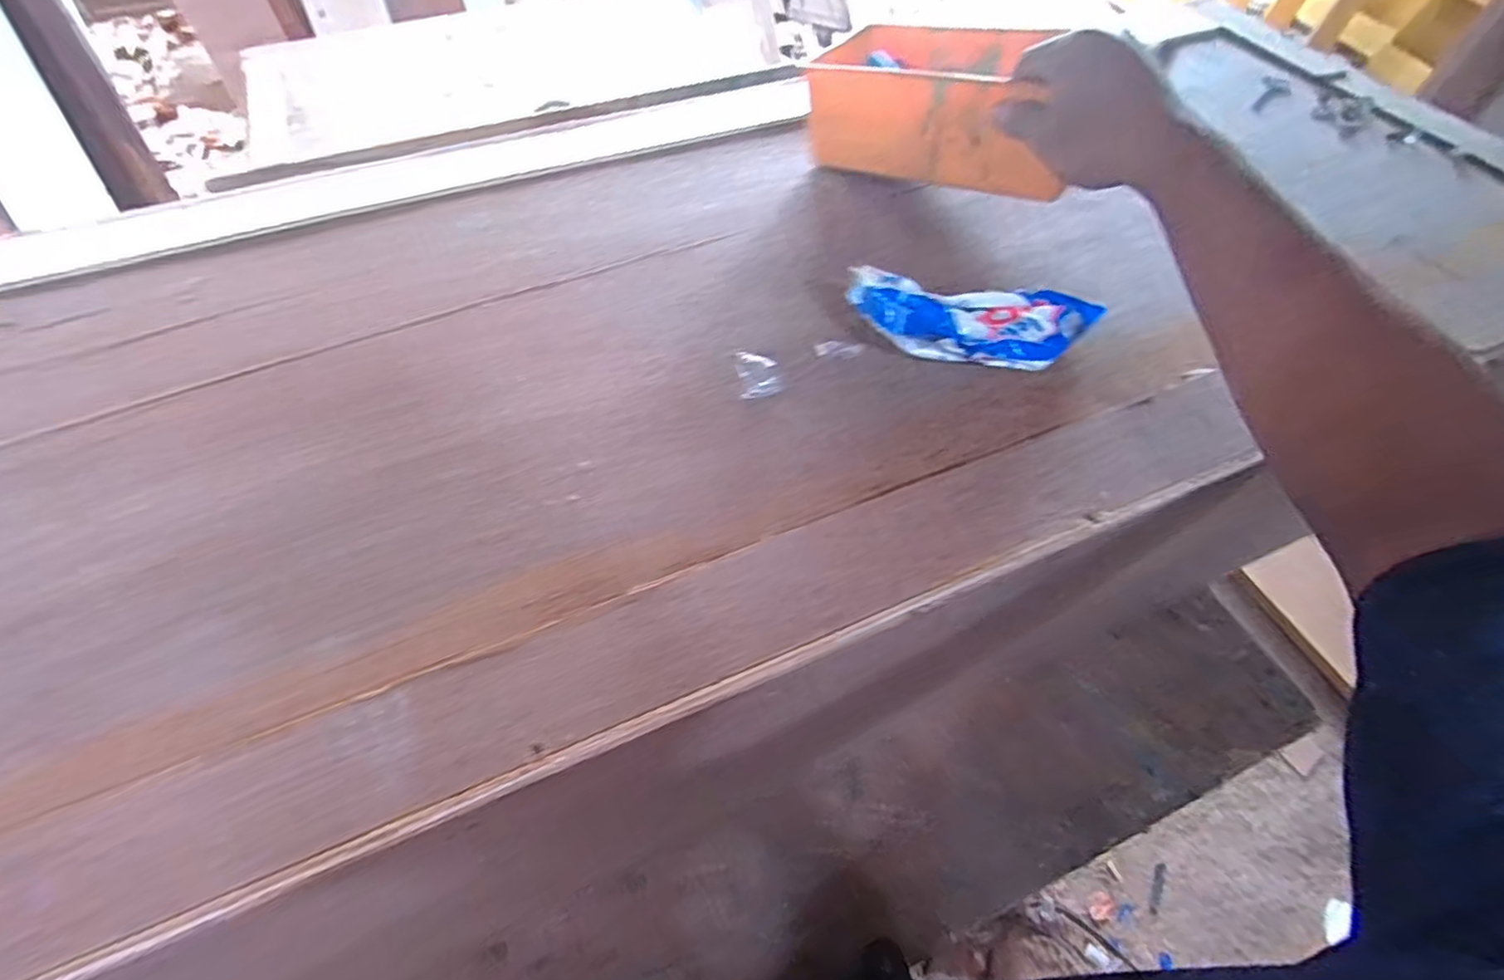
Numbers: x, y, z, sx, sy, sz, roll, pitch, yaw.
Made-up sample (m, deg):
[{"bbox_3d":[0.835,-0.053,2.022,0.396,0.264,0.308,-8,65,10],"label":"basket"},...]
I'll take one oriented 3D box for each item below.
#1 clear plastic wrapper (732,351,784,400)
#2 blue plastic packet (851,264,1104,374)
[{"bbox_3d":[0.004,-0.081,0.443,0.028,0.007,0.038,-8,56,-8],"label":"clear plastic wrapper"},{"bbox_3d":[0.156,-0.118,0.445,0.173,0.041,0.048,6,55,2],"label":"blue plastic packet"}]

